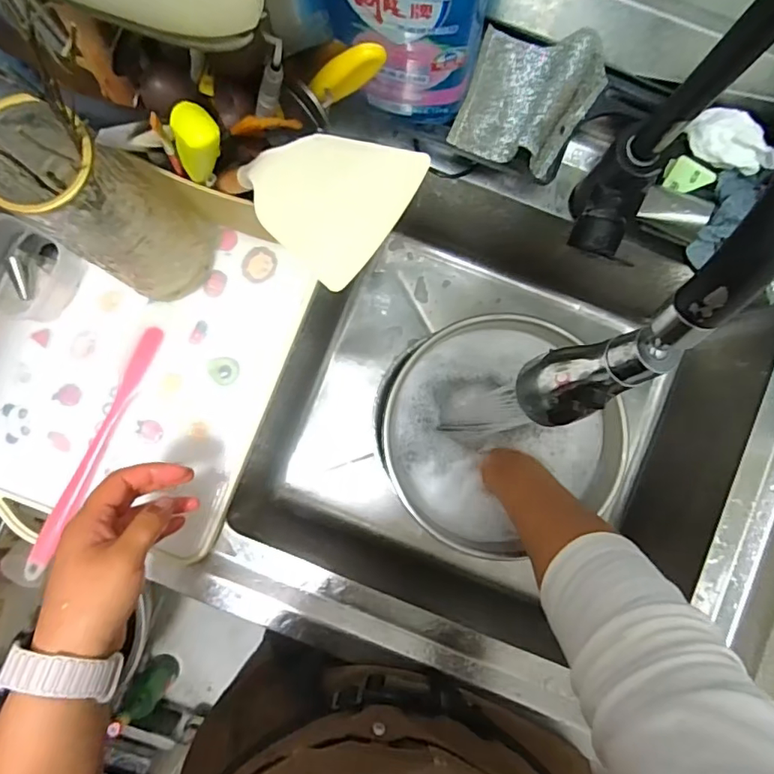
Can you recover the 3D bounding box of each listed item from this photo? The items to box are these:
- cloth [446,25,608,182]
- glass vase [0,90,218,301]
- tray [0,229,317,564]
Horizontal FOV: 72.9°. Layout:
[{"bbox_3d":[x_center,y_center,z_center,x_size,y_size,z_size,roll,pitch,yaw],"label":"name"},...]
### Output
[{"bbox_3d":[0.117,-0.237,0.422,0.100,0.038,0.108,20,87,0],"label":"cloth"},{"bbox_3d":[-0.197,-0.129,0.388,0.074,0.206,0.078,36,87,1],"label":"glass vase"},{"bbox_3d":[-0.242,-0.011,0.487,0.266,0.017,0.311,20,87,0],"label":"tray"}]

